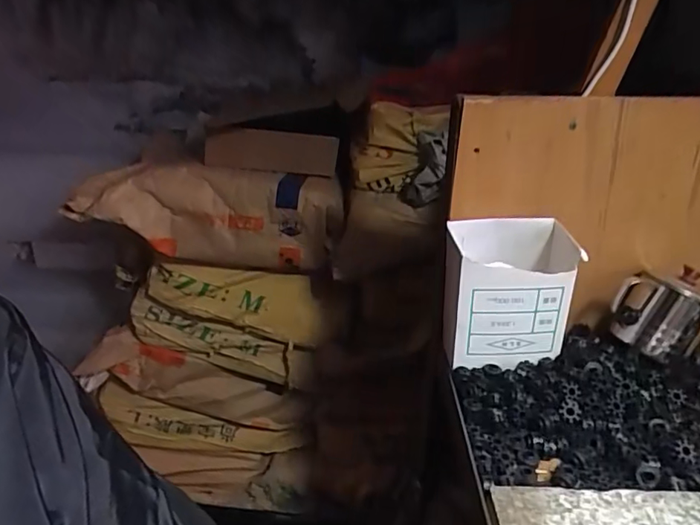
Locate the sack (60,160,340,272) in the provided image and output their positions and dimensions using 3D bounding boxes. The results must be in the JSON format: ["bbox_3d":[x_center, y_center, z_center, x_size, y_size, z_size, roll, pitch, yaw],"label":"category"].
[{"bbox_3d":[-0.273,-0.087,1.021,0.515,0.192,0.144,3,24,5],"label":"sack"}]

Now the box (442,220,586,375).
[{"bbox_3d":[0.170,0.038,0.554,0.130,0.148,0.078,1,24,2],"label":"box"}]

